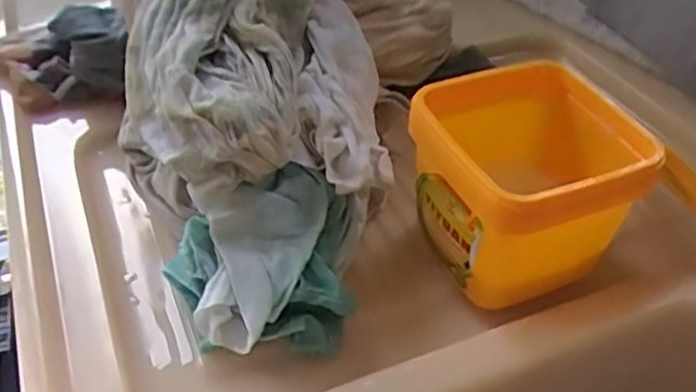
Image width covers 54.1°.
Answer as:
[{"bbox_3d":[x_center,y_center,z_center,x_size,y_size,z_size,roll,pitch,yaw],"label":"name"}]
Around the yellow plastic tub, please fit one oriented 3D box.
[{"bbox_3d":[0.106,-0.006,0.431,0.121,0.107,0.111,-13,42,-13],"label":"yellow plastic tub"}]

